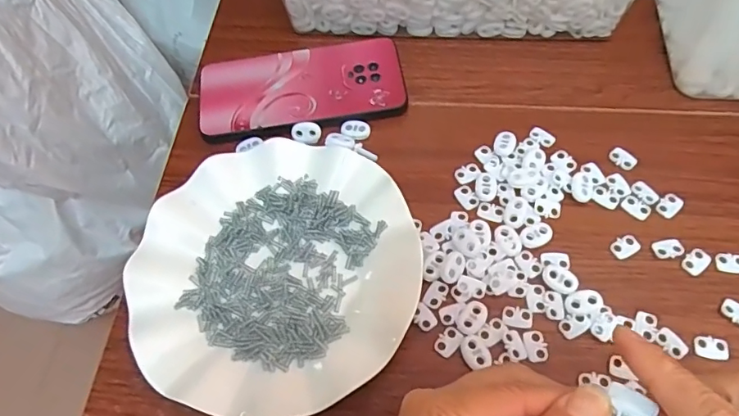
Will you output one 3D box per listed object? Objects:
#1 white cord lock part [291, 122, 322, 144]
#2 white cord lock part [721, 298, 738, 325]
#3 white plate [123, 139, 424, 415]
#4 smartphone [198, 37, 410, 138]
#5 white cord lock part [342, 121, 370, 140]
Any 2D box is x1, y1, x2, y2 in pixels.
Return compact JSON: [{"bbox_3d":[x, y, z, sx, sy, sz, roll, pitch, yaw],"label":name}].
[{"bbox_3d":[-0.049,-0.058,0.395,0.022,0.006,0.017,-2,63,2],"label":"white cord lock part"},{"bbox_3d":[0.228,0.065,0.315,0.013,0.004,0.019,-42,69,-17],"label":"white cord lock part"},{"bbox_3d":[-0.061,0.038,0.333,0.179,0.024,0.181,-1,63,2],"label":"white plate"},{"bbox_3d":[-0.055,-0.099,0.413,0.163,0.007,0.077,-11,63,-3],"label":"smartphone"},{"bbox_3d":[-0.011,-0.060,0.398,0.022,0.005,0.015,12,64,9],"label":"white cord lock part"}]

